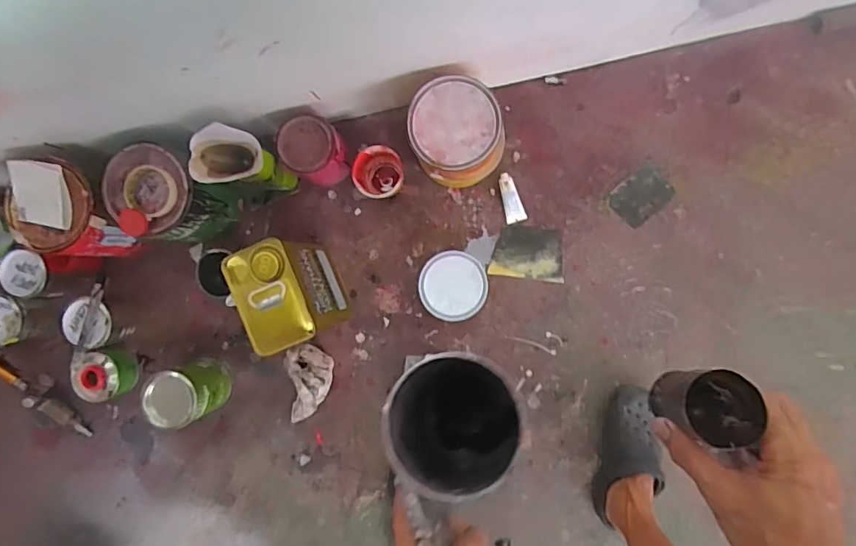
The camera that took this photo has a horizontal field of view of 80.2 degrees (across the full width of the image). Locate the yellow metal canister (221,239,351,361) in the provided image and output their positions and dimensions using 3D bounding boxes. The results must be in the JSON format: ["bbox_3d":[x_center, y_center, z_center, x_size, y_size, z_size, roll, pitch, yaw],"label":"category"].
[{"bbox_3d":[-0.235,0.037,0.911,0.125,0.263,0.167,-23,87,4],"label":"yellow metal canister"}]

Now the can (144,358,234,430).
[{"bbox_3d":[-0.463,0.230,0.995,0.107,0.142,0.104,0,89,5],"label":"can"}]

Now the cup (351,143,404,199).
[{"bbox_3d":[-0.094,-0.191,0.979,0.088,0.088,0.086,0,89,5],"label":"cup"}]

